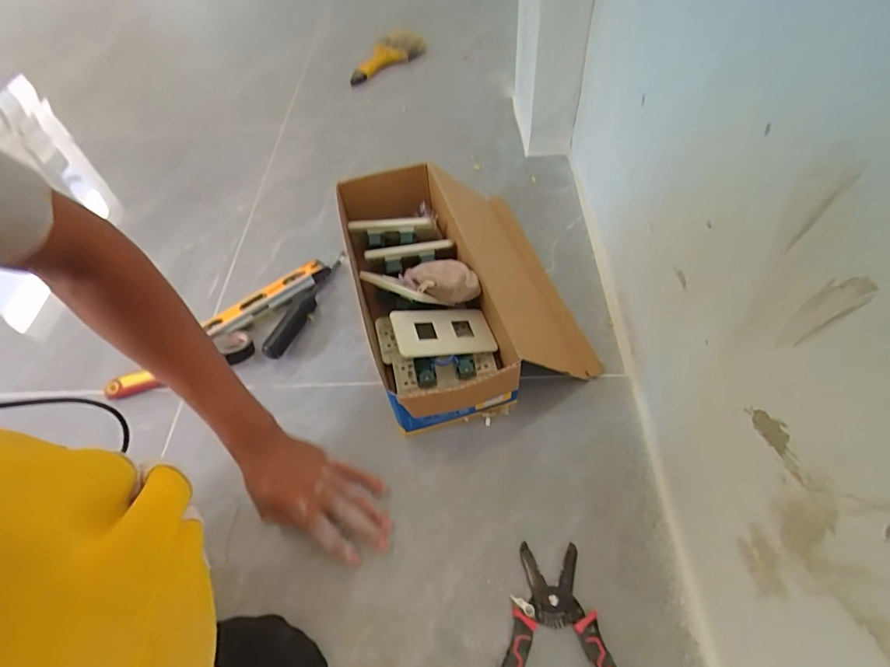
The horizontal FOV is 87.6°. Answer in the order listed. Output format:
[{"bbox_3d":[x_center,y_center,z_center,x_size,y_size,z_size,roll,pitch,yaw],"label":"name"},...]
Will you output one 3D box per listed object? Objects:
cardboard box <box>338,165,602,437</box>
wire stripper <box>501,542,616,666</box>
[{"bbox_3d":[0.012,-0.081,0.620,0.250,0.093,0.390,-17,54,-9],"label":"cardboard box"},{"bbox_3d":[0.094,0.266,0.405,0.129,0.012,0.149,-2,53,2],"label":"wire stripper"}]

